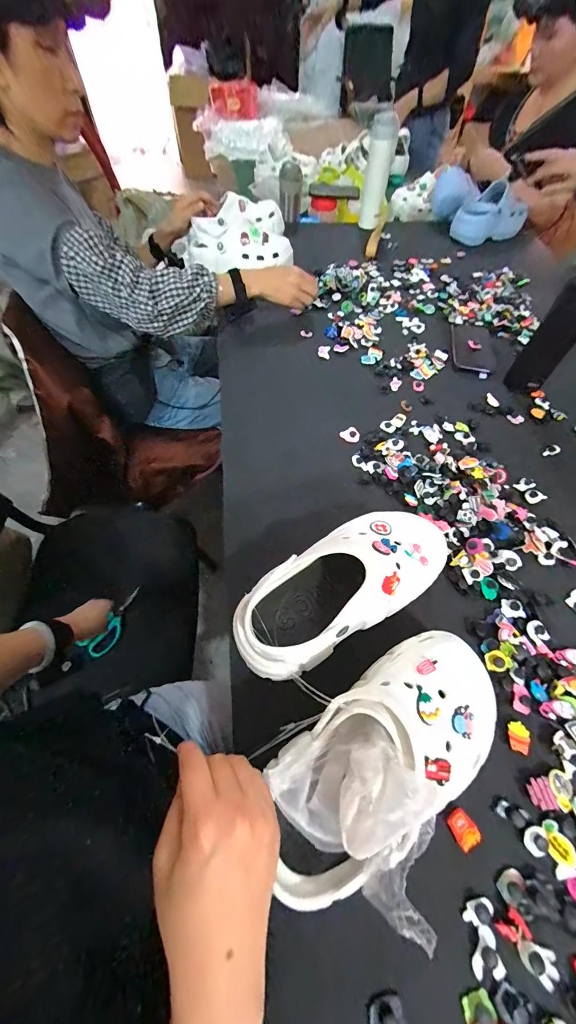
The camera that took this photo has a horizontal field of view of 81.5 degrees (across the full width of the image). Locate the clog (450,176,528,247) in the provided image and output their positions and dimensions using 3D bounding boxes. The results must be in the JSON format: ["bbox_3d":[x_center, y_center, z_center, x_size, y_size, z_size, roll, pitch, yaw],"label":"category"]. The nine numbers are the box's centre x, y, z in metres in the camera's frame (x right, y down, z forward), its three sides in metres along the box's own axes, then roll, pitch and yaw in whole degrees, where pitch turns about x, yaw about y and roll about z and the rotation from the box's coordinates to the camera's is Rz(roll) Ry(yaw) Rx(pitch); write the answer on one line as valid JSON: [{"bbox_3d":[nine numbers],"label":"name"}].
[{"bbox_3d":[0.579,-0.871,0.969,0.181,0.114,0.106,-10,59,-7],"label":"clog"}]

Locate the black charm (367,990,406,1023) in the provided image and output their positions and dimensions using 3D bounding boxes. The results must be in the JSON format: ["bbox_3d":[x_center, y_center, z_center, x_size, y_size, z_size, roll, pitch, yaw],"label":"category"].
[{"bbox_3d":[0.073,0.374,0.243,0.026,0.010,0.026,-10,59,-7],"label":"black charm"}]

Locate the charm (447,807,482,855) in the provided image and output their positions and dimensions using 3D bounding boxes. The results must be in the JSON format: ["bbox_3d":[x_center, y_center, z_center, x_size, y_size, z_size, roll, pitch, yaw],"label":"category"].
[{"bbox_3d":[0.158,0.285,0.300,0.022,0.005,0.025,-25,62,-16],"label":"charm"}]

